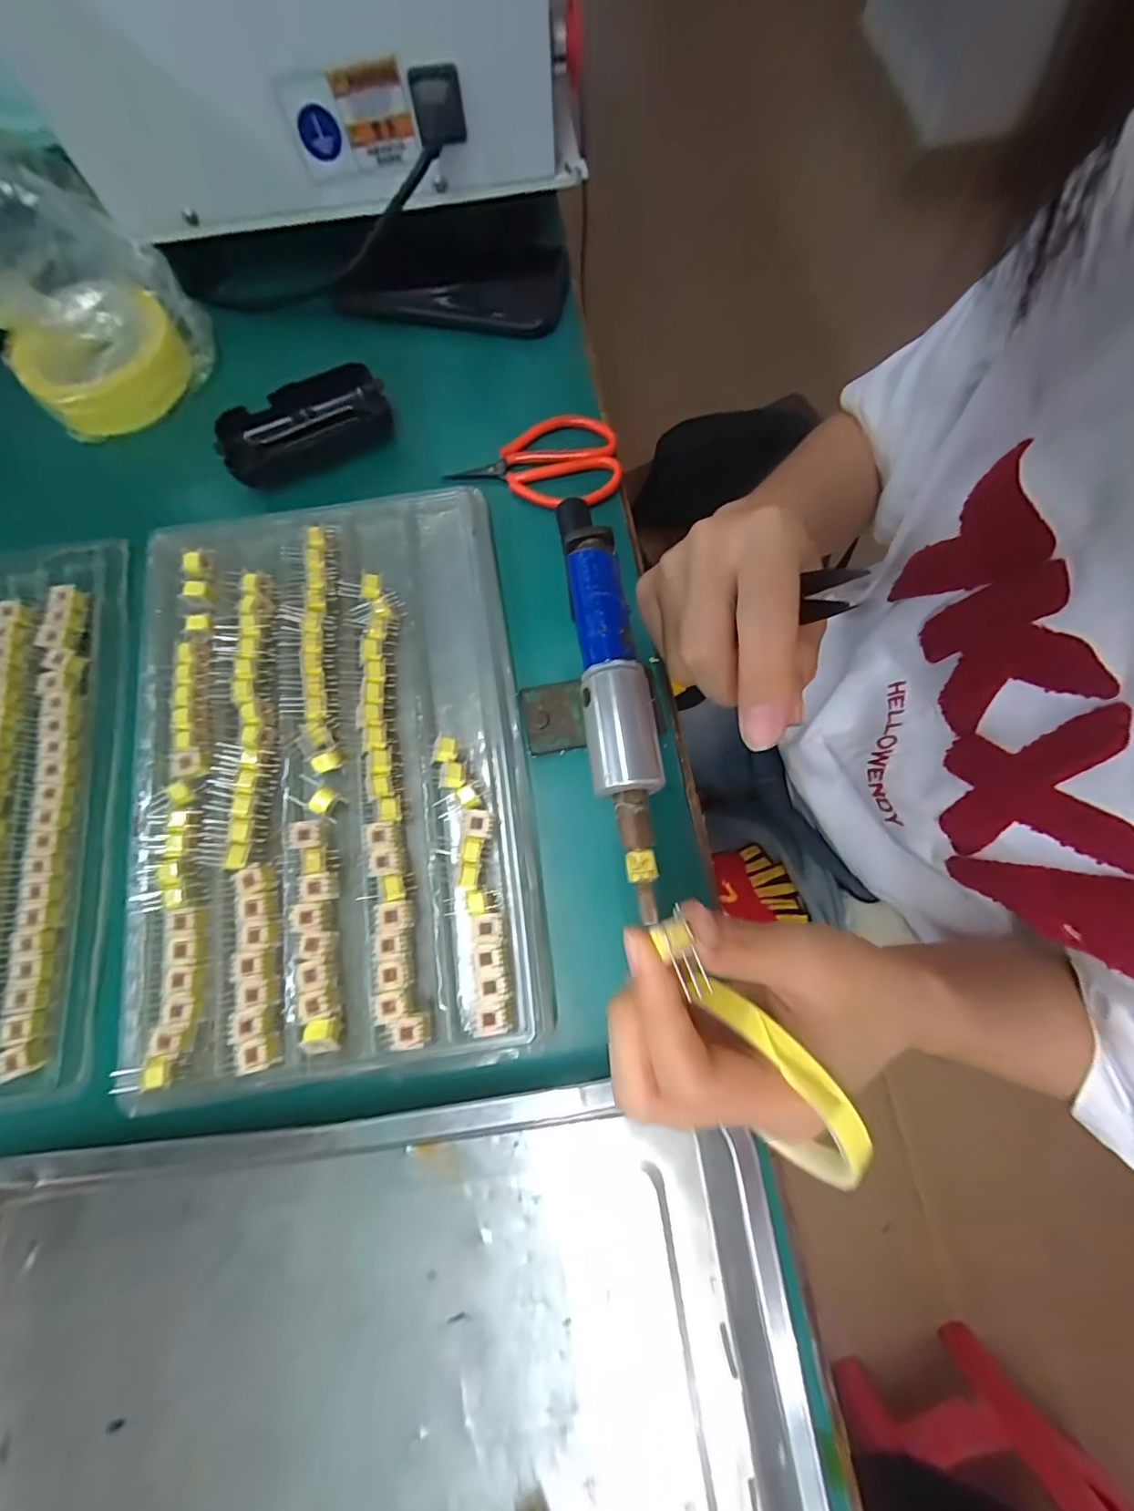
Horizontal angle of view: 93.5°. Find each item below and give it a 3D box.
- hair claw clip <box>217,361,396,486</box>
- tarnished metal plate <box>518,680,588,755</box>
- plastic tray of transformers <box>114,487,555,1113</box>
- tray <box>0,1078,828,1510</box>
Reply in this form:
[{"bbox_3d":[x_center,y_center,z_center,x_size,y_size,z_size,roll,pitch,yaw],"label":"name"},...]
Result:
[{"bbox_3d":[-0.175,-0.220,0.362,0.111,0.033,0.056,-21,75,-4],"label":"hair claw clip"},{"bbox_3d":[-0.008,-0.023,0.312,0.035,0.007,0.040,-9,75,-1],"label":"tarnished metal plate"},{"bbox_3d":[-0.130,0.000,0.292,0.206,0.020,0.314,-9,75,-1],"label":"plastic tray of transformers"},{"bbox_3d":[-0.098,0.303,0.213,0.392,0.027,0.280,-7,74,-2],"label":"tray"}]

